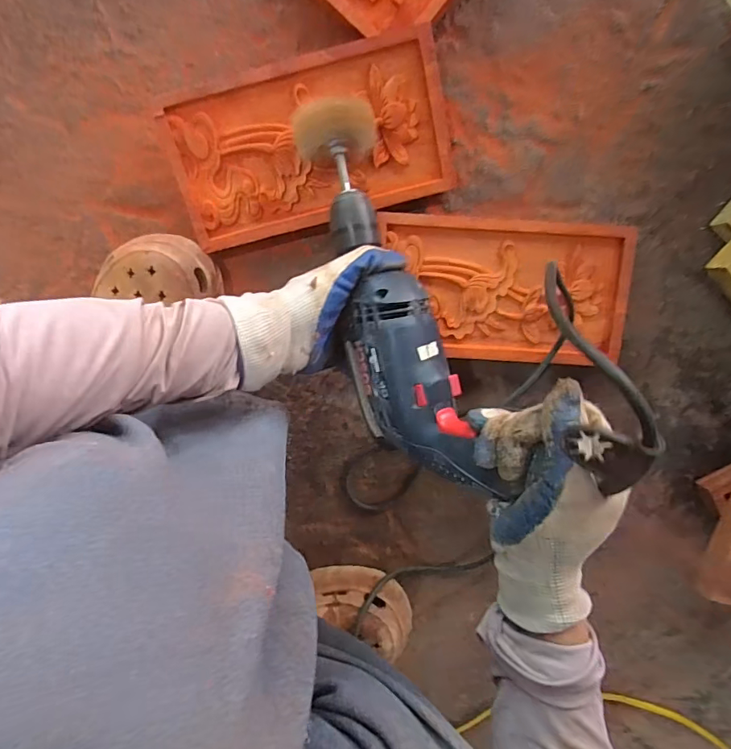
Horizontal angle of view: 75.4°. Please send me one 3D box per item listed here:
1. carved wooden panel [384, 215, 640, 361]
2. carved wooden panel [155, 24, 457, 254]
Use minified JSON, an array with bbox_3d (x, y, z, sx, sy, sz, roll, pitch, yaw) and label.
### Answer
[{"bbox_3d":[0.135,-0.080,0.464,0.238,0.024,0.130,3,101,-2],"label":"carved wooden panel"},{"bbox_3d":[-0.050,-0.205,0.430,0.245,0.029,0.126,-15,101,1],"label":"carved wooden panel"}]

